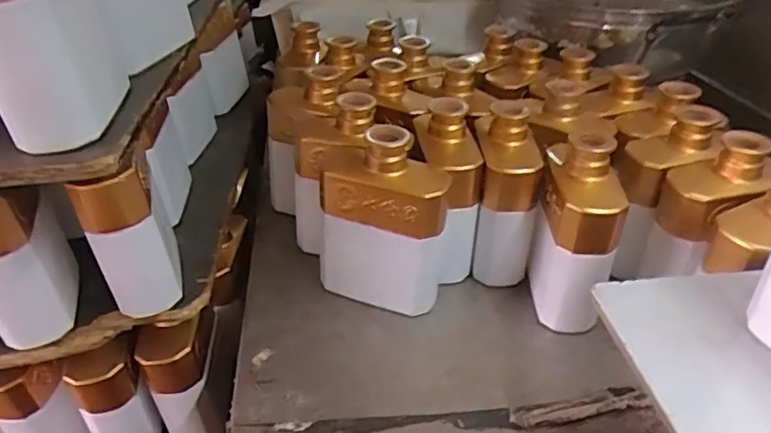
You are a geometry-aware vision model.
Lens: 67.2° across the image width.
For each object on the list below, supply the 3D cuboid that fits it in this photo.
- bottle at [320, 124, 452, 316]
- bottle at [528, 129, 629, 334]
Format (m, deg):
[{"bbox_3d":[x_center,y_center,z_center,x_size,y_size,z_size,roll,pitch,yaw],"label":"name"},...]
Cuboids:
[{"bbox_3d":[-0.002,0.005,0.527,0.126,0.163,0.058,14,35,18],"label":"bottle"},{"bbox_3d":[0.167,0.012,0.515,0.063,0.173,0.097,9,33,11],"label":"bottle"}]

